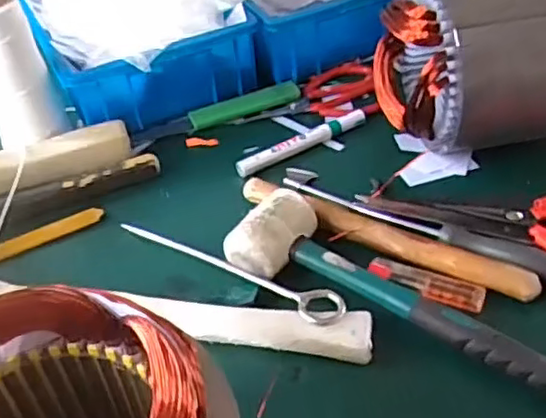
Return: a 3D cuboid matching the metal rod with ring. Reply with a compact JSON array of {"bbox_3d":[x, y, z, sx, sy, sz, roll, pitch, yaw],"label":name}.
[{"bbox_3d":[-0.041,0.039,0.498,0.210,0.008,0.025,21,48,26],"label":"metal rod with ring"}]

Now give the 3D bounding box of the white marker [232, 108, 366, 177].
[{"bbox_3d":[0.029,-0.065,0.622,0.142,0.010,0.018,-25,46,-21],"label":"white marker"}]

